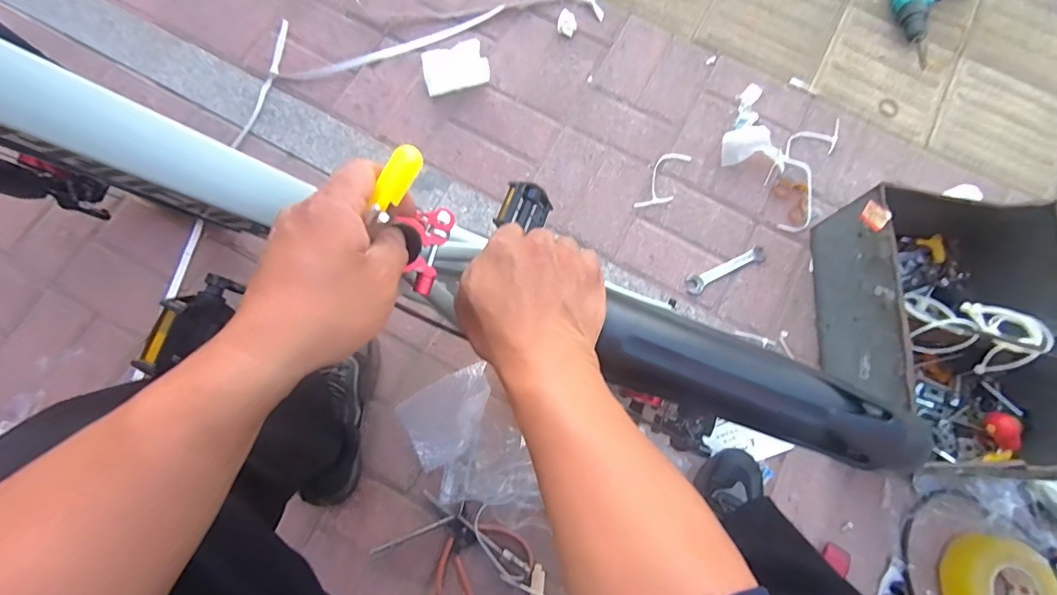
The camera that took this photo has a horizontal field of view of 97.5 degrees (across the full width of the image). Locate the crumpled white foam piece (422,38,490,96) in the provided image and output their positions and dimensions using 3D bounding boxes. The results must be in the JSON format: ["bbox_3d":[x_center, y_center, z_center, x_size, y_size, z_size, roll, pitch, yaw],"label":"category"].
[{"bbox_3d":[-0.140,-0.439,0.892,0.125,0.040,0.079,-19,79,-6],"label":"crumpled white foam piece"}]

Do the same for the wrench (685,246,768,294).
[{"bbox_3d":[0.355,-0.050,0.829,0.159,0.008,0.033,-23,79,-7],"label":"wrench"}]

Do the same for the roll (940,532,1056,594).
[{"bbox_3d":[0.706,0.439,0.695,0.147,0.055,0.145,0,77,-2],"label":"roll"}]

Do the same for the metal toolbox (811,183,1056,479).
[{"bbox_3d":[0.642,0.052,0.726,0.298,0.162,0.421,-1,78,-2],"label":"metal toolbox"}]

